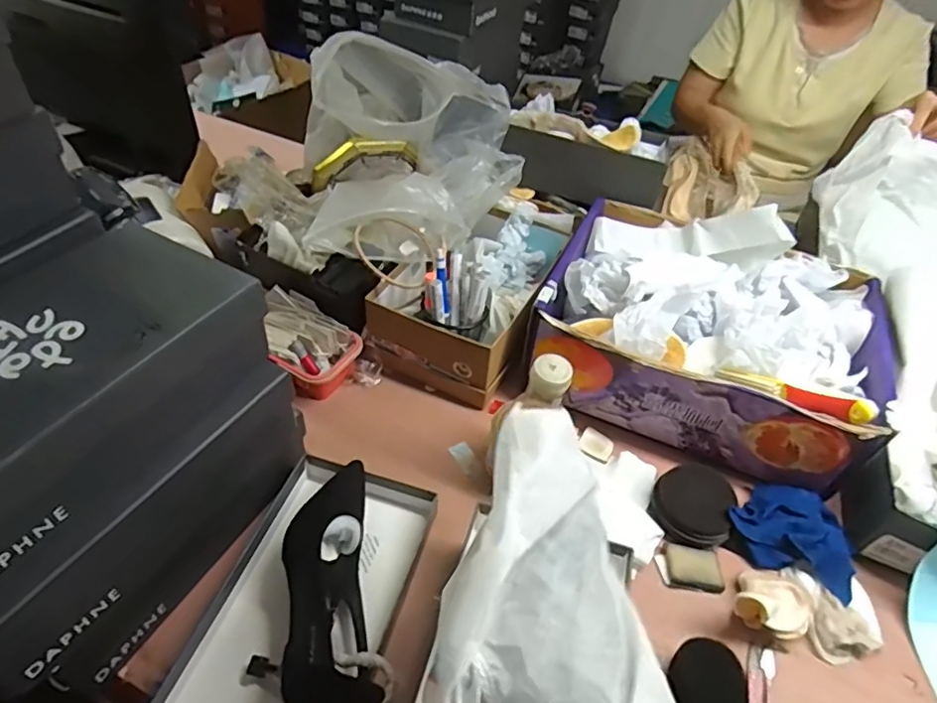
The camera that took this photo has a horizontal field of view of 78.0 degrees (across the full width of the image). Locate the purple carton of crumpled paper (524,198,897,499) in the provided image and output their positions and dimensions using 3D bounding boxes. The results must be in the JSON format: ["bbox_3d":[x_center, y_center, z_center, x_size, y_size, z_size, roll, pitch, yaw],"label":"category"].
[{"bbox_3d":[0.311,-0.033,0.772,0.401,0.162,0.308,22,48,15],"label":"purple carton of crumpled paper"}]

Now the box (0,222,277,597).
[{"bbox_3d":[-0.321,0.029,0.447,0.167,0.105,0.296,22,48,15],"label":"box"}]

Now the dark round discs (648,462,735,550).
[{"bbox_3d":[0.256,0.174,0.664,0.082,0.038,0.087,3,46,-3],"label":"dark round discs"}]

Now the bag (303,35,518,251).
[{"bbox_3d":[-0.078,-0.285,0.784,0.289,0.198,0.242,-7,47,-12],"label":"bag"}]

